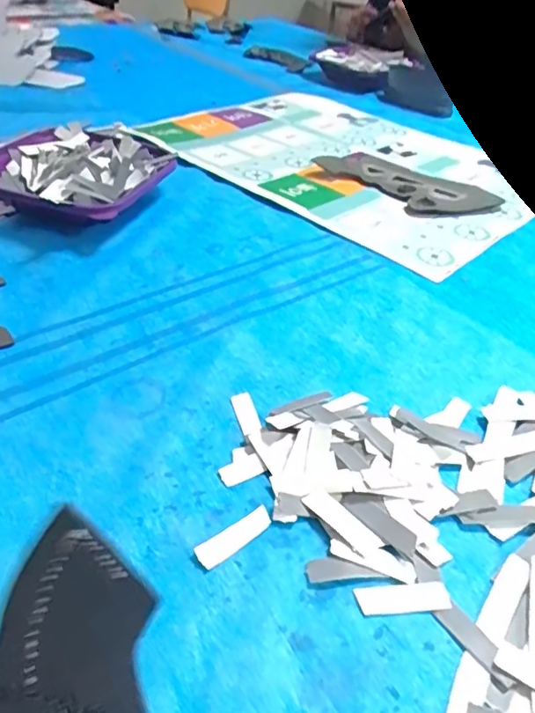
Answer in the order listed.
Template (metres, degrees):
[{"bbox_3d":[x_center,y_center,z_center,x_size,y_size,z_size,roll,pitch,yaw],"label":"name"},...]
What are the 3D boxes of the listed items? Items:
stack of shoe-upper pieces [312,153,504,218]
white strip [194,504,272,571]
[{"bbox_3d":[0.152,-0.187,0.589,0.195,0.016,0.091,20,47,15],"label":"stack of shoe-upper pieces"},{"bbox_3d":[-0.018,0.098,0.294,0.046,0.004,0.014,-26,49,-30],"label":"white strip"}]

